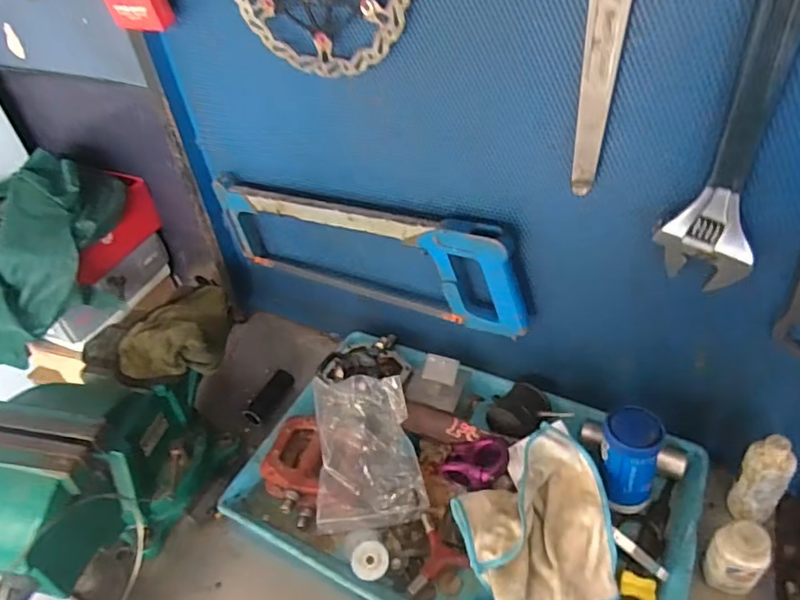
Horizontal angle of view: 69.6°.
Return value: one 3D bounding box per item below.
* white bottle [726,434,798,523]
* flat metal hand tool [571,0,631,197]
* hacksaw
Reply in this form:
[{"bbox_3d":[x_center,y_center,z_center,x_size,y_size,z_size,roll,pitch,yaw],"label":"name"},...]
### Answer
[{"bbox_3d":[0.350,0.173,0.555,0.033,0.100,0.038,-13,43,-5],"label":"white bottle"},{"bbox_3d":[0.148,-0.165,0.424,0.025,0.192,0.006,-1,42,6],"label":"flat metal hand tool"},{"bbox_3d":[-0.037,-0.052,0.682,0.395,0.165,0.046,16,46,23],"label":"hacksaw"}]

